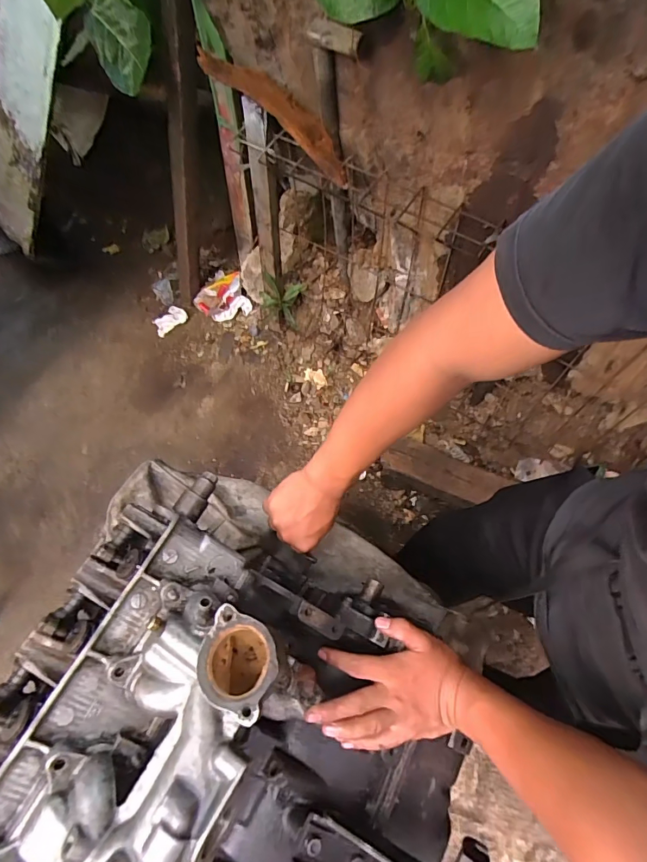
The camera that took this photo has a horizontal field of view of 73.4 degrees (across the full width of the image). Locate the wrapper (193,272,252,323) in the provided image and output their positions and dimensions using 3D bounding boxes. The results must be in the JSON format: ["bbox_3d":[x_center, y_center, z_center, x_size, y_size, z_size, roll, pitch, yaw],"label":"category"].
[{"bbox_3d":[-0.364,-0.479,1.558,0.193,0.109,0.151,-9,61,-9],"label":"wrapper"}]

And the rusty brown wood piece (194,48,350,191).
[{"bbox_3d":[-0.096,-0.653,0.887,0.401,0.066,0.080,40,65,-2],"label":"rusty brown wood piece"}]

